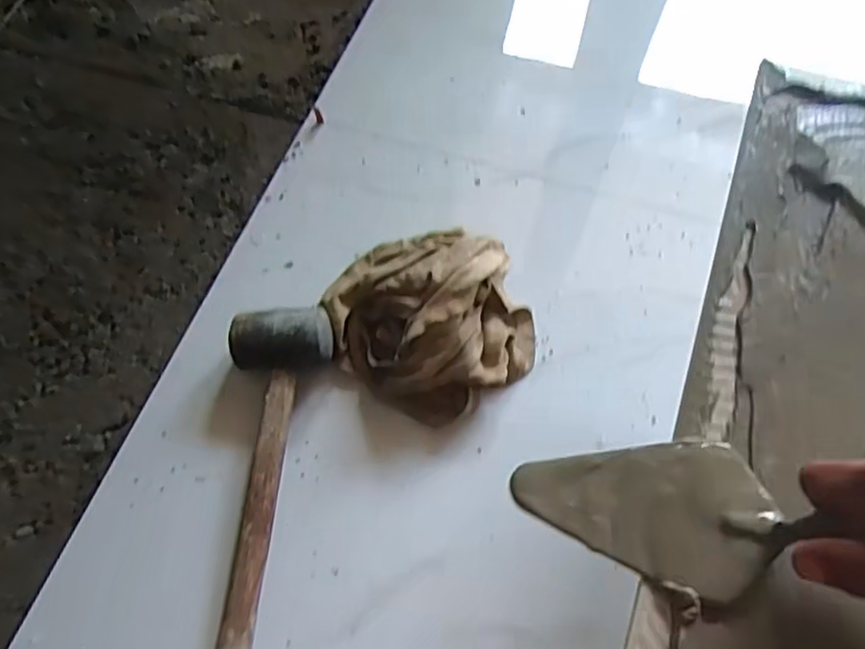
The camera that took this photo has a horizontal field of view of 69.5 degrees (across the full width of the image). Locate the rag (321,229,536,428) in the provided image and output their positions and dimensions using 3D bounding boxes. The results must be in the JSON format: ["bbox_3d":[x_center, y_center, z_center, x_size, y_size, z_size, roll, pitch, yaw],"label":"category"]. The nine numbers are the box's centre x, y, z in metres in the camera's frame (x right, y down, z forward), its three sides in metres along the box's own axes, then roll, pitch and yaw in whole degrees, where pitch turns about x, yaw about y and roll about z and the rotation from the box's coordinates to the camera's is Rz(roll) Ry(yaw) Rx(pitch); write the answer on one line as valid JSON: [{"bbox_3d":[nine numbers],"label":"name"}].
[{"bbox_3d":[0.000,-0.014,0.554,0.178,0.083,0.175,-32,68,-14],"label":"rag"}]

